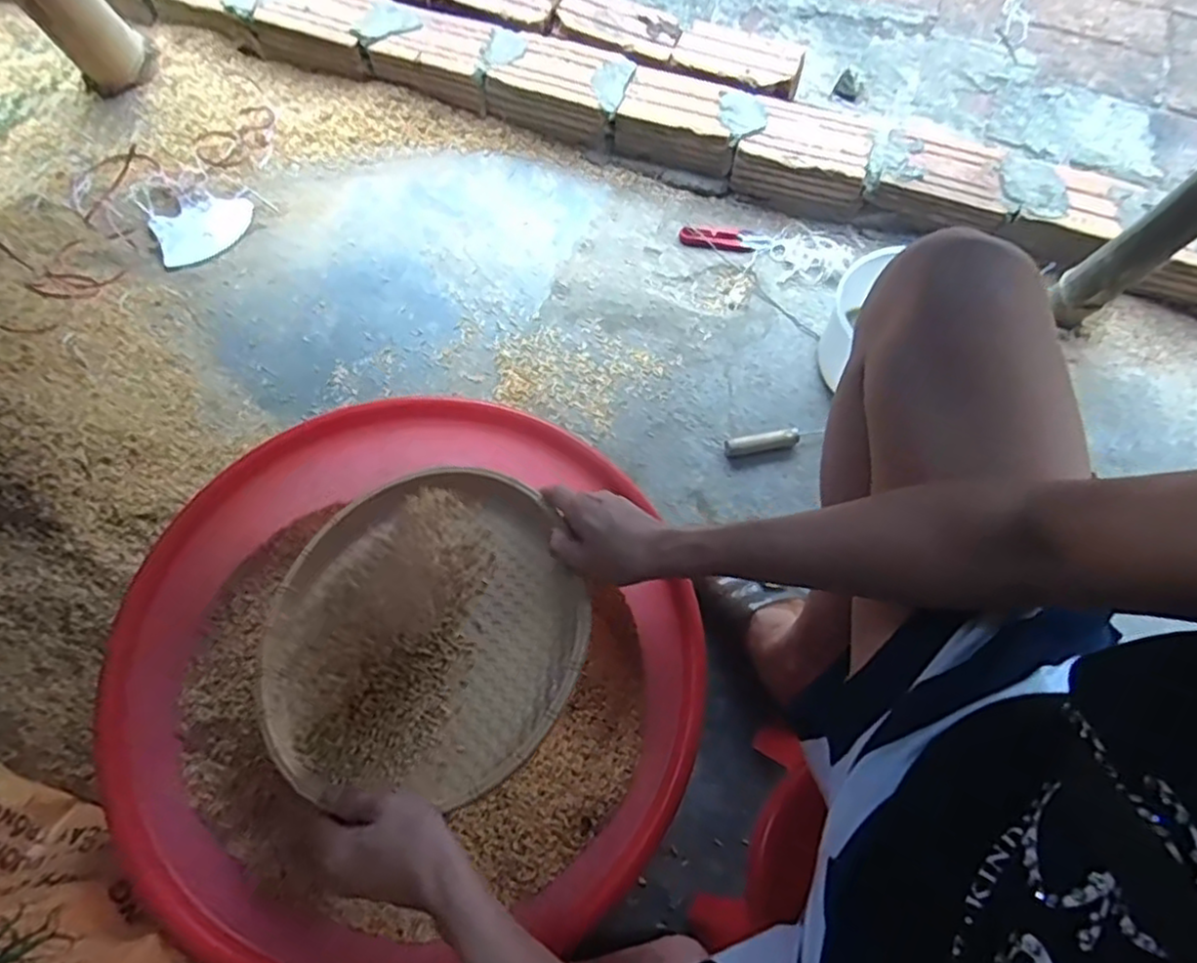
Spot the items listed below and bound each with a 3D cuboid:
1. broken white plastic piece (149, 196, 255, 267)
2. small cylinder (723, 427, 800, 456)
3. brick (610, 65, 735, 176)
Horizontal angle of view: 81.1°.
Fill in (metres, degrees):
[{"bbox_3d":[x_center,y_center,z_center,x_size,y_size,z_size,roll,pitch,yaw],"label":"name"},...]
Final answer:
[{"bbox_3d":[-0.500,-0.326,0.892,0.120,0.007,0.080,-28,71,-13],"label":"broken white plastic piece"},{"bbox_3d":[0.186,-0.045,0.797,0.087,0.018,0.022,-10,68,-6],"label":"small cylinder"},{"bbox_3d":[0.113,-0.484,0.949,0.158,0.076,0.117,18,68,5],"label":"brick"}]

